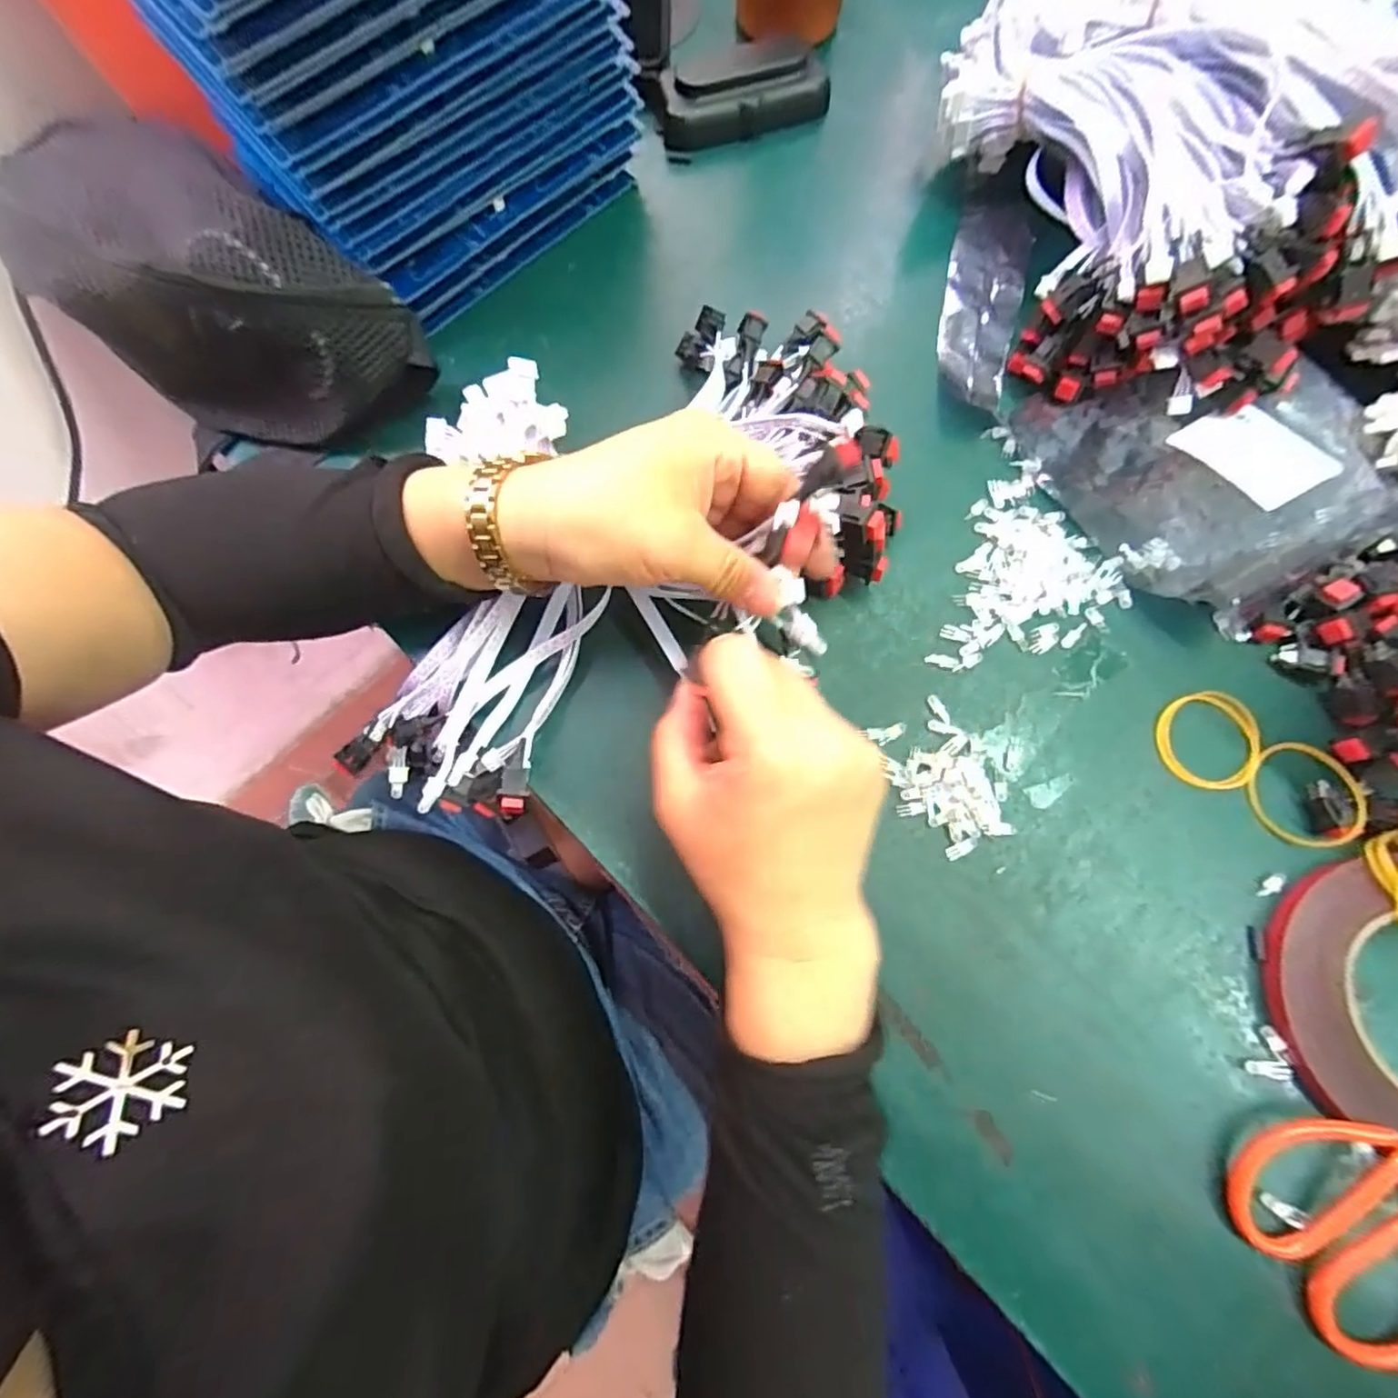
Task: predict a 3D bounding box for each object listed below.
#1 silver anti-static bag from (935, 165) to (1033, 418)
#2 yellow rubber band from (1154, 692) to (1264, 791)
[{"bbox_3d":[0.168,-0.244,0.370,0.042,0.010,0.162,15,77,5],"label":"silver anti-static bag"},{"bbox_3d":[0.246,0.020,0.302,0.050,0.004,0.046,0,76,2],"label":"yellow rubber band"}]

